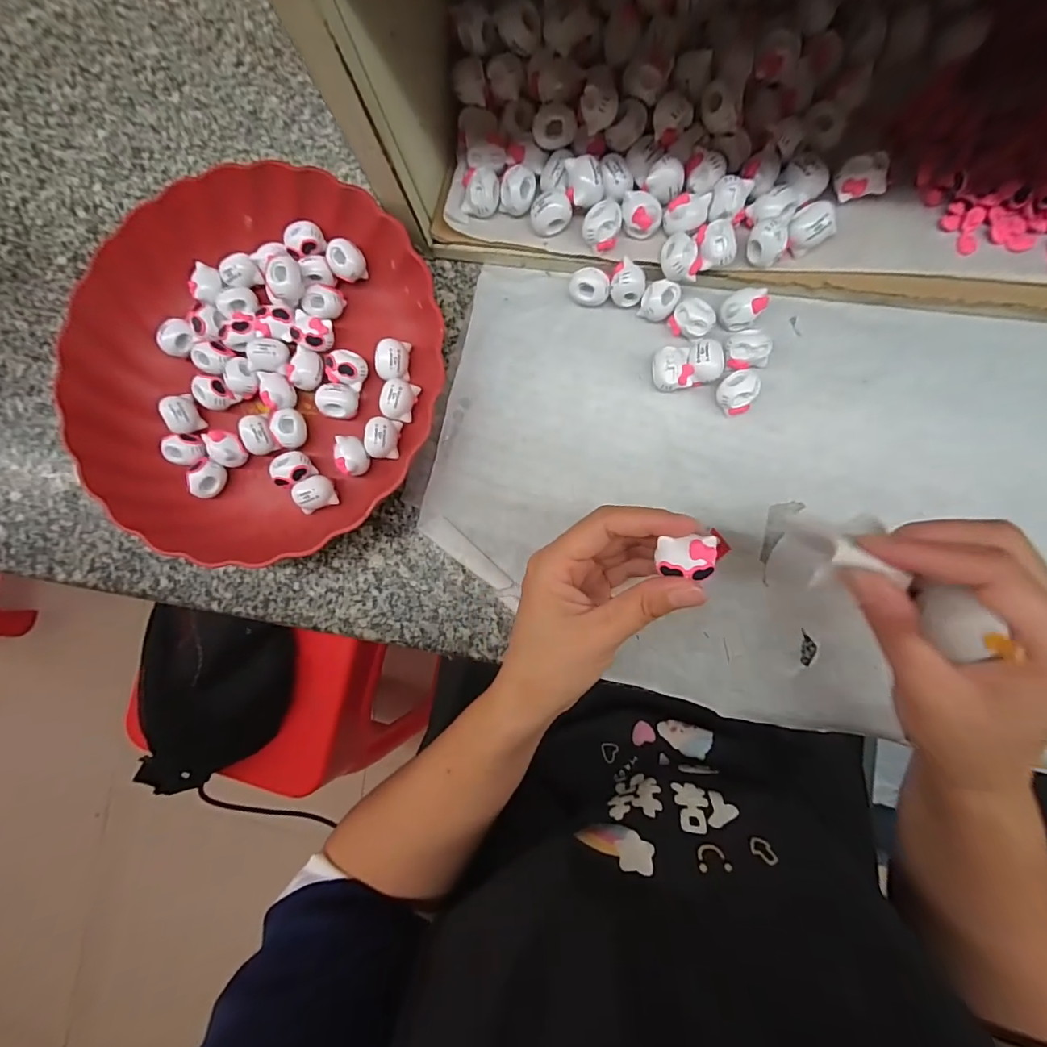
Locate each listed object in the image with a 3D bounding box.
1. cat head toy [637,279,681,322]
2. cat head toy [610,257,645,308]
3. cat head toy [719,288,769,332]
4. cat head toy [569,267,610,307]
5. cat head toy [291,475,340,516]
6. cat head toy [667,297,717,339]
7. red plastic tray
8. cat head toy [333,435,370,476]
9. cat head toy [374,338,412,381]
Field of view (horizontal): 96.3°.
[{"bbox_3d":[0.084,-0.137,0.291,0.021,0.020,0.020,-1,86,7],"label":"cat head toy"},{"bbox_3d":[0.065,-0.148,0.292,0.020,0.024,0.020,-2,86,7],"label":"cat head toy"},{"bbox_3d":[0.133,-0.130,0.287,0.024,0.020,0.019,-36,83,3],"label":"cat head toy"},{"bbox_3d":[0.042,-0.148,0.297,0.025,0.018,0.018,10,87,8],"label":"cat head toy"},{"bbox_3d":[-0.136,-0.020,0.308,0.025,0.019,0.021,-18,84,5],"label":"cat head toy"},{"bbox_3d":[0.104,-0.126,0.289,0.025,0.017,0.019,21,89,8],"label":"cat head toy"},{"bbox_3d":[-0.173,-0.102,0.306,0.229,0.051,0.235,34,90,8],"label":"red plastic tray"},{"bbox_3d":[-0.113,-0.043,0.307,0.022,0.018,0.025,-7,87,-19],"label":"cat head toy"},{"bbox_3d":[-0.086,-0.106,0.306,0.021,0.019,0.024,-2,86,7],"label":"cat head toy"}]

